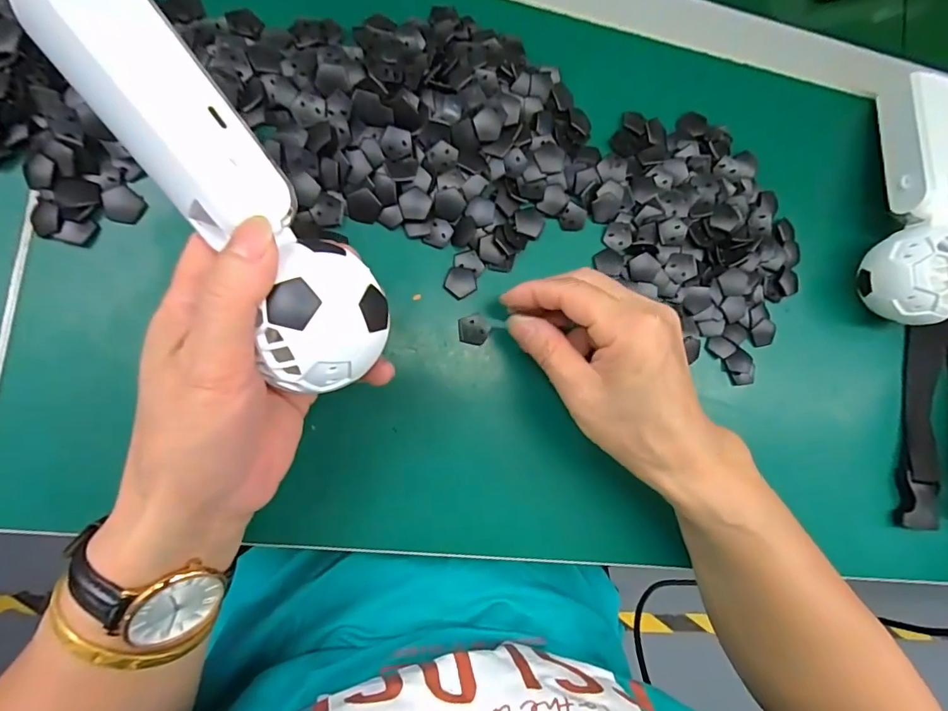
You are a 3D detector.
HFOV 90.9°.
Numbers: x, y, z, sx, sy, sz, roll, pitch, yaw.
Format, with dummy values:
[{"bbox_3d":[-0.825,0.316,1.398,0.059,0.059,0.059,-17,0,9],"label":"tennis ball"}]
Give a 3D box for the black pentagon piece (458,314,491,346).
[{"bbox_3d":[0.000,-0.015,0.279,0.019,0.004,0.018,-7,90,-9],"label":"black pentagon piece"}]

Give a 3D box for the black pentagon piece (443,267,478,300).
[{"bbox_3d":[-0.007,-0.044,0.278,0.018,0.004,0.019,23,81,-8],"label":"black pentagon piece"}]

